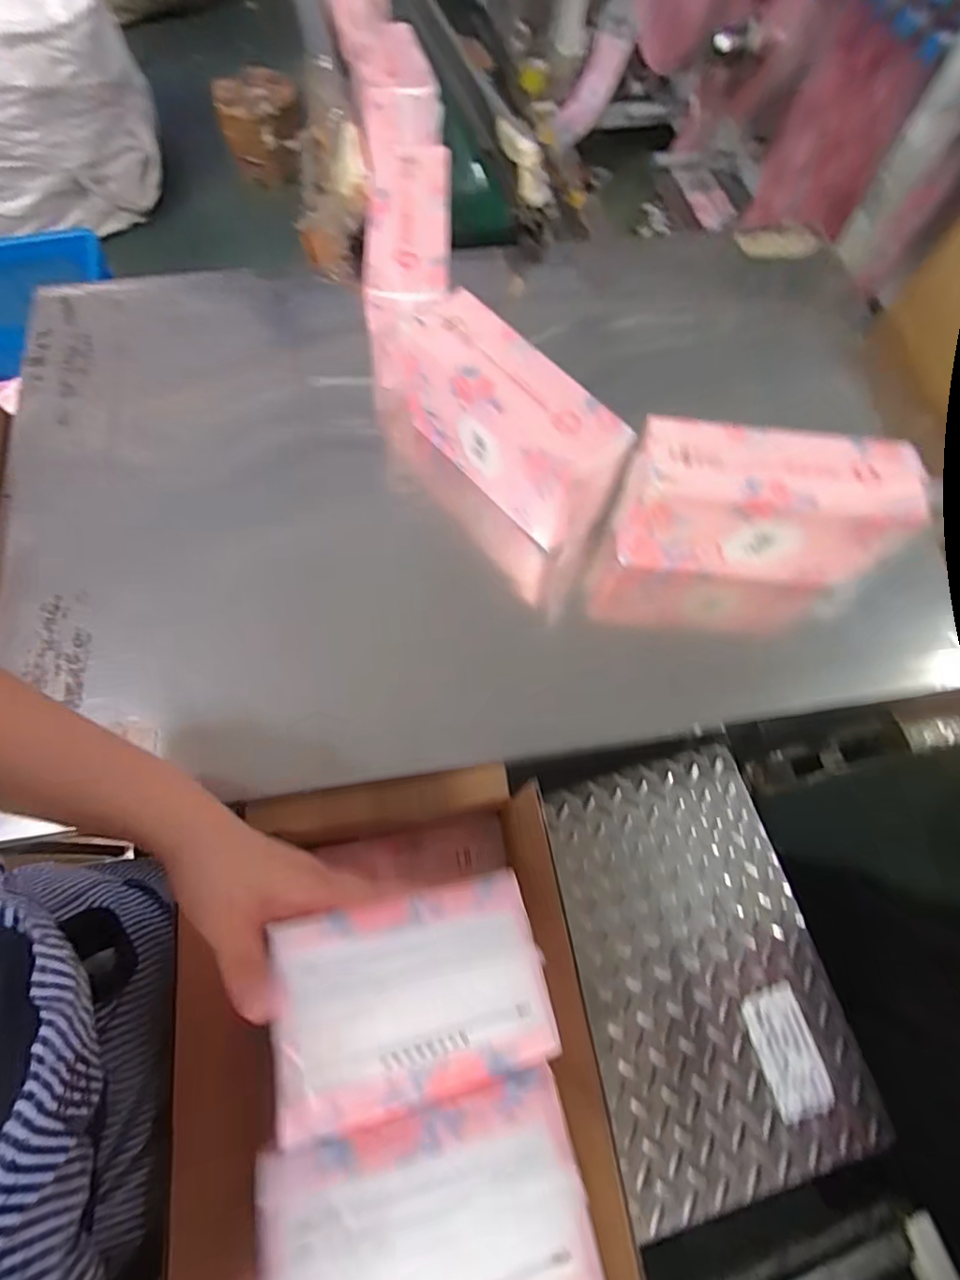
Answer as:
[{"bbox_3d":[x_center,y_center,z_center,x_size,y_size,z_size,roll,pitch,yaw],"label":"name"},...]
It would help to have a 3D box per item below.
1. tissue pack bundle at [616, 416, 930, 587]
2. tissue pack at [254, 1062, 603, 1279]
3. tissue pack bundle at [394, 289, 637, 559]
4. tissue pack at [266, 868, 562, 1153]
[{"bbox_3d":[0.273,-0.134,0.563,0.247,0.137,0.086,8,68,1],"label":"tissue pack bundle"},{"bbox_3d":[-0.019,0.241,0.222,0.125,0.040,0.081,-9,69,-6],"label":"tissue pack"},{"bbox_3d":[0.029,-0.229,0.598,0.091,0.123,0.261,-39,75,-16],"label":"tissue pack bundle"},{"bbox_3d":[-0.031,0.170,0.270,0.122,0.044,0.084,-11,69,-6],"label":"tissue pack"}]

